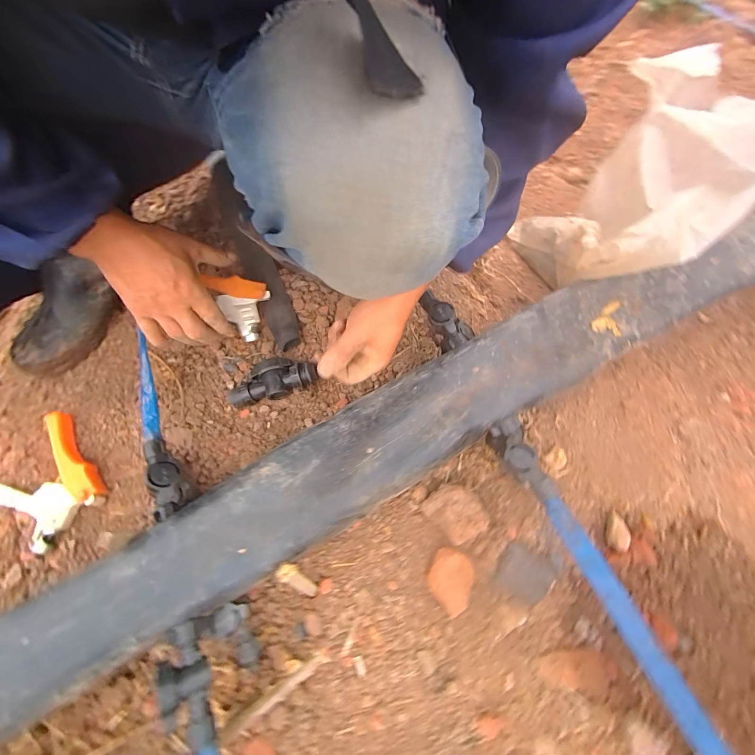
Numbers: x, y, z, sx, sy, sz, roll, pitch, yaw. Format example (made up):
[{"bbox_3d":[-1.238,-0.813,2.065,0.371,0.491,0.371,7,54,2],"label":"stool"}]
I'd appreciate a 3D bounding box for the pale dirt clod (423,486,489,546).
[{"bbox_3d":[0.086,0.144,0.376,0.052,0.025,0.060,-37,68,-16],"label":"pale dirt clod"}]

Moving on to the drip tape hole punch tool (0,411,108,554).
[{"bbox_3d":[-0.388,0.120,0.416,0.128,0.031,0.115,29,67,15],"label":"drip tape hole punch tool"}]

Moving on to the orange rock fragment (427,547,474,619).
[{"bbox_3d":[0.074,0.207,0.356,0.041,0.023,0.054,22,66,12],"label":"orange rock fragment"}]

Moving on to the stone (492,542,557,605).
[{"bbox_3d":[0.151,0.206,0.365,0.051,0.028,0.048,26,67,14],"label":"stone"}]

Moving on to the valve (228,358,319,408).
[{"bbox_3d":[-0.139,0.001,0.462,0.116,0.033,0.052,-18,64,3],"label":"valve"}]

